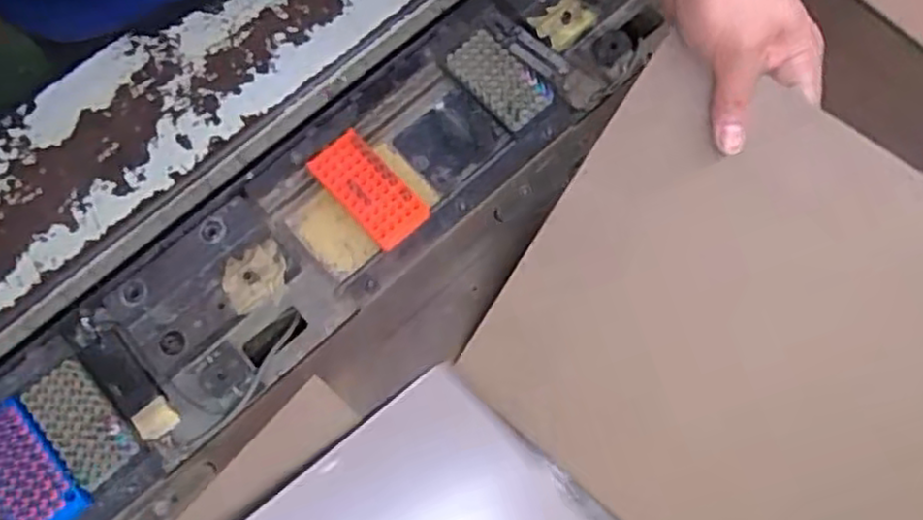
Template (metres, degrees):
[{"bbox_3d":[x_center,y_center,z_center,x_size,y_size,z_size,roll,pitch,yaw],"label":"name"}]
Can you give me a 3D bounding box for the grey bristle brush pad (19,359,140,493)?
[{"bbox_3d":[-0.316,0.136,0.586,0.051,0.015,0.103,-40,77,-10],"label":"grey bristle brush pad"}]

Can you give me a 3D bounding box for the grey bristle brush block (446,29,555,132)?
[{"bbox_3d":[0.036,-0.170,0.675,0.054,0.025,0.101,-41,77,-10],"label":"grey bristle brush block"}]

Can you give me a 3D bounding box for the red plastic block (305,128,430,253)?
[{"bbox_3d":[-0.085,-0.063,0.644,0.055,0.018,0.114,-39,77,-10],"label":"red plastic block"}]

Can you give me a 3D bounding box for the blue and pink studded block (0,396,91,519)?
[{"bbox_3d":[-0.355,0.170,0.571,0.055,0.020,0.114,-38,77,-10],"label":"blue and pink studded block"}]

